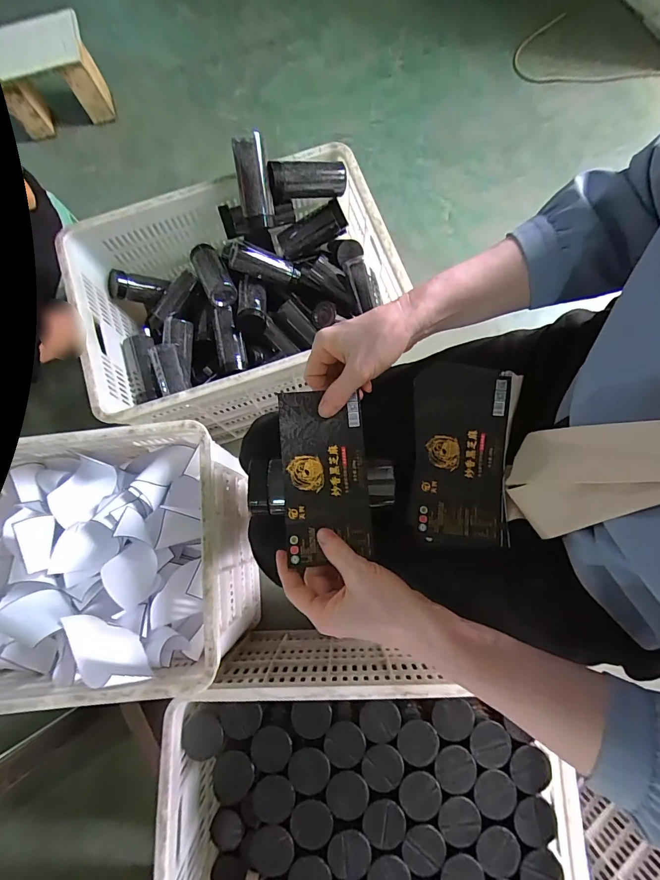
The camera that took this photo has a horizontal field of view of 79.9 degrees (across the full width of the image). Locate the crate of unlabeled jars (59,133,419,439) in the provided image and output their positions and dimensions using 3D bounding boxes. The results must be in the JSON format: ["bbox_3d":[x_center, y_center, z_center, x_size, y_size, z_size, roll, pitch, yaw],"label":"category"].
[{"bbox_3d":[-0.187,-0.289,0.846,0.598,0.294,0.419,-20,78,-3],"label":"crate of unlabeled jars"}]

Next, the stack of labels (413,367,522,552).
[{"bbox_3d":[0.142,0.014,0.427,0.107,0.032,0.191,7,78,3],"label":"stack of labels"}]

